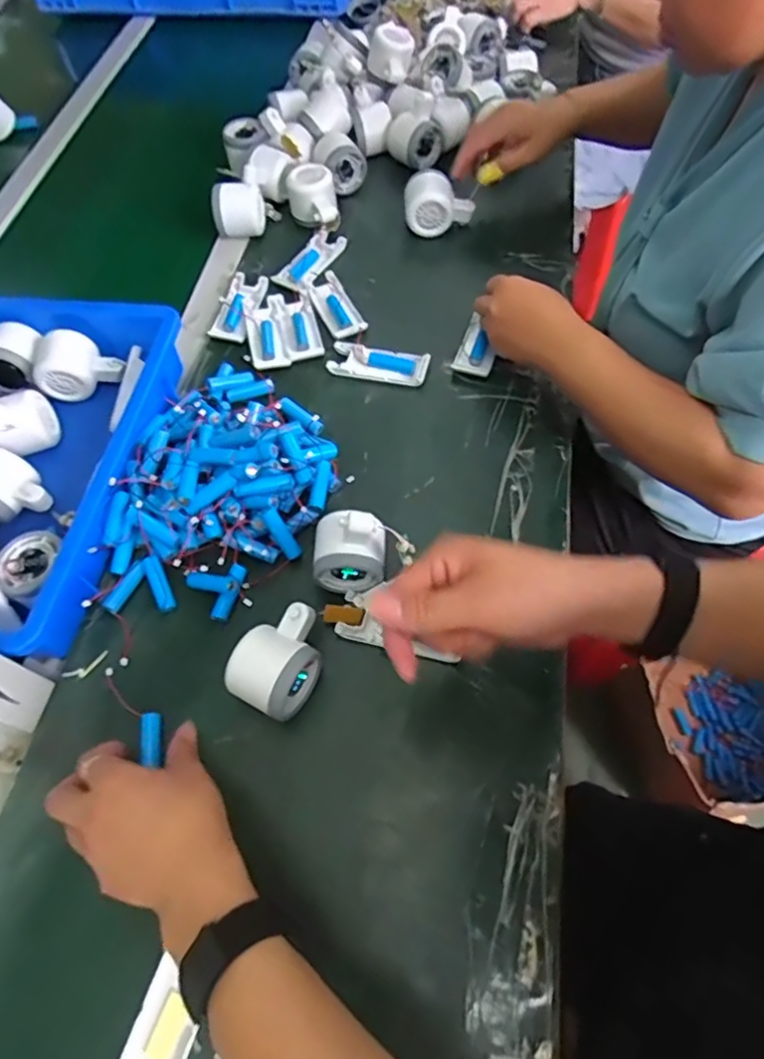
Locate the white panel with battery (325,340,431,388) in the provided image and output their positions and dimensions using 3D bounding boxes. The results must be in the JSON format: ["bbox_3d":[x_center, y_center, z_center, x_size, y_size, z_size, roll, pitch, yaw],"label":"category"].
[{"bbox_3d":[-0.004,-0.174,0.641,0.104,0.012,0.038,11,62,10],"label":"white panel with battery"}]

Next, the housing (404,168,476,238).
[{"bbox_3d":[0.069,-0.385,0.727,0.080,0.063,0.045,6,61,8],"label":"housing"}]

